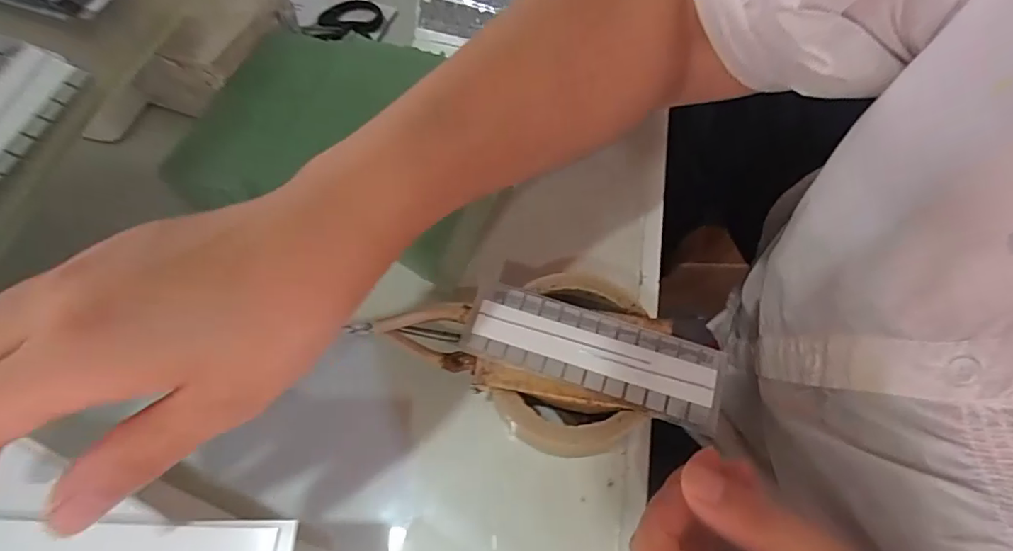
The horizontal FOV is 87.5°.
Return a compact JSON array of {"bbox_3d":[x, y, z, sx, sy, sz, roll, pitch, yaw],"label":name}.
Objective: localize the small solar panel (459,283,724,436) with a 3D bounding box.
[{"bbox_3d":[0.044,0.038,0.277,0.131,0.004,0.044,18,68,10],"label":"small solar panel"}]

